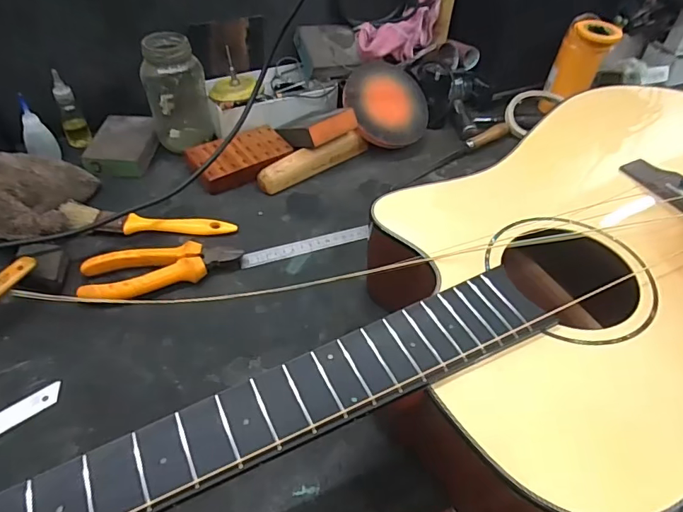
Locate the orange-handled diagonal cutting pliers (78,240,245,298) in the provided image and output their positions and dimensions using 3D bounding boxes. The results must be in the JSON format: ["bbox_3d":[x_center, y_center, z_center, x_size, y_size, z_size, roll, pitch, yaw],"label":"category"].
[{"bbox_3d":[-0.177,0.009,0.473,0.147,0.019,0.059,-15,49,-17],"label":"orange-handled diagonal cutting pliers"}]

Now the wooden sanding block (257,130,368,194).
[{"bbox_3d":[-0.033,-0.124,0.609,0.160,0.032,0.023,-29,54,-28],"label":"wooden sanding block"}]

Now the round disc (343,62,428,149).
[{"bbox_3d":[0.064,-0.204,0.641,0.116,0.019,0.113,-10,89,-21],"label":"round disc"}]

